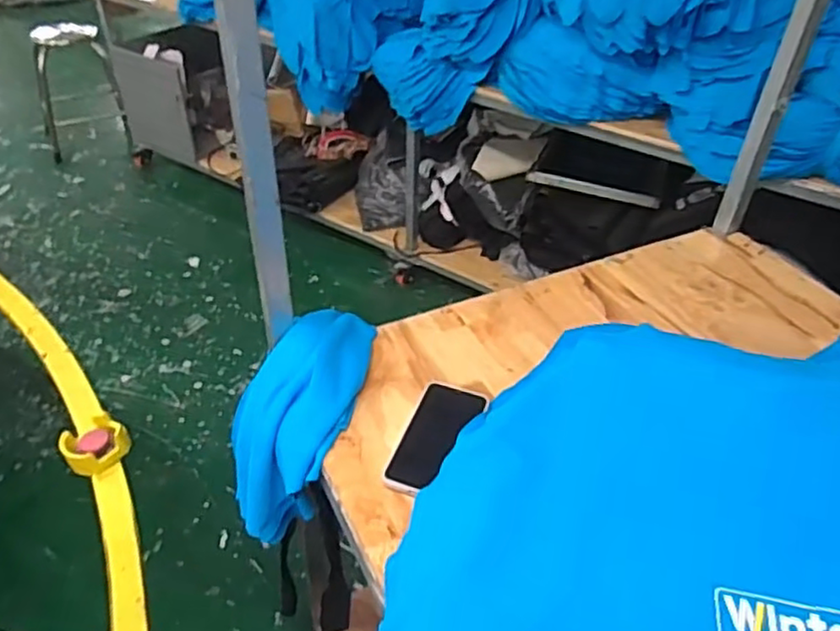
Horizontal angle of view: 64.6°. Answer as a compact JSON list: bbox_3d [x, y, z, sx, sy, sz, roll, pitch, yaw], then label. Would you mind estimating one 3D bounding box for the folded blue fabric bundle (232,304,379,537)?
[{"bbox_3d":[-0.146,0.138,0.822,0.155,0.147,0.297,21,88,26],"label":"folded blue fabric bundle"}]

